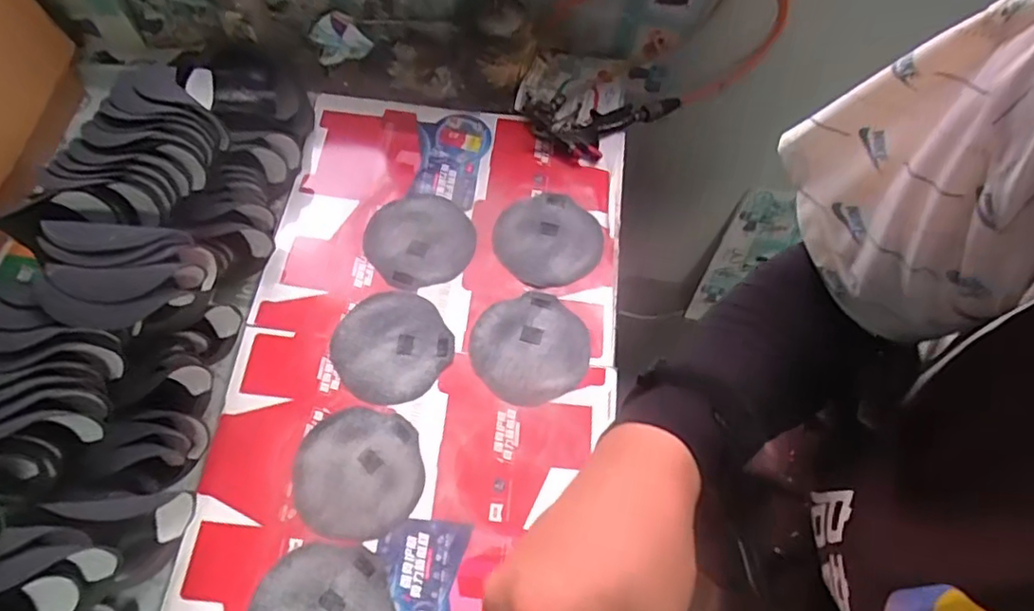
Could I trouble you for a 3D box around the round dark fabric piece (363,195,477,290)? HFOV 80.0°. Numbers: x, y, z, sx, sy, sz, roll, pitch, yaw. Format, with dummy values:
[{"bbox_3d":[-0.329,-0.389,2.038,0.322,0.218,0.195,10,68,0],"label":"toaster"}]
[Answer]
[{"bbox_3d":[-0.132,-0.094,0.849,0.145,0.017,0.134,1,65,-1],"label":"round dark fabric piece"}]

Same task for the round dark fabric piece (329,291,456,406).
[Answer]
[{"bbox_3d":[-0.160,0.053,0.779,0.144,0.007,0.146,1,65,-1],"label":"round dark fabric piece"}]

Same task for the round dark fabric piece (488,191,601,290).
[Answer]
[{"bbox_3d":[0.043,-0.092,0.855,0.139,0.014,0.138,1,65,-1],"label":"round dark fabric piece"}]

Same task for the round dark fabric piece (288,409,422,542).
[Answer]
[{"bbox_3d":[-0.185,0.190,0.710,0.145,0.007,0.143,1,65,-1],"label":"round dark fabric piece"}]

